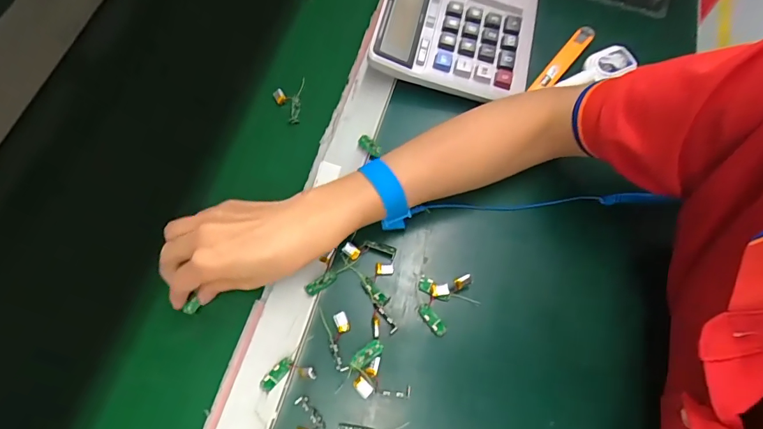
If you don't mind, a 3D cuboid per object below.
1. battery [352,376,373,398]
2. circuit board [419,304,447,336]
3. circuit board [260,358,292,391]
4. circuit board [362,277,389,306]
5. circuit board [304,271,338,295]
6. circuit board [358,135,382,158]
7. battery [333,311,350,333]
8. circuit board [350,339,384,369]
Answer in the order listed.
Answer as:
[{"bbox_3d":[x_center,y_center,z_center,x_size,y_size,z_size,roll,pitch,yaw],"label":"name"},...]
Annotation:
[{"bbox_3d":[-0.014,0.133,0.329,0.016,0.004,0.010,43,74,14],"label":"battery"},{"bbox_3d":[0.042,0.087,0.350,0.012,0.004,0.028,-35,73,-14],"label":"circuit board"},{"bbox_3d":[-0.082,0.124,0.332,0.010,0.004,0.029,38,73,13],"label":"circuit board"},{"bbox_3d":[-0.006,0.064,0.356,0.011,0.004,0.028,-41,75,-15],"label":"circuit board"},{"bbox_3d":[-0.051,0.057,0.356,0.028,0.006,0.011,-34,73,-13],"label":"circuit board"},{"bbox_3d":[-0.011,-0.065,0.407,0.025,0.014,0.004,31,33,14],"label":"circuit board"},{"bbox_3d":[-0.032,0.087,0.347,0.011,0.004,0.016,-23,71,-10],"label":"battery"},{"bbox_3d":[-0.011,0.111,0.336,0.028,0.004,0.012,-39,74,-15],"label":"circuit board"}]

